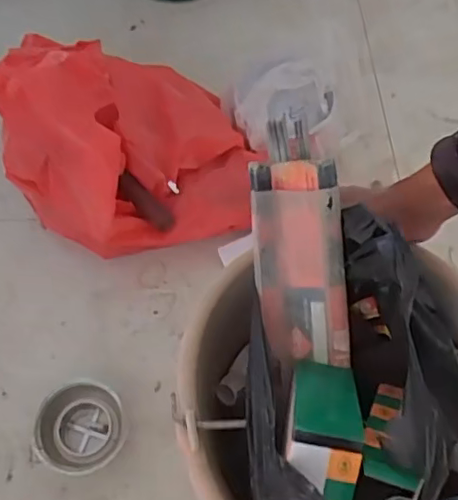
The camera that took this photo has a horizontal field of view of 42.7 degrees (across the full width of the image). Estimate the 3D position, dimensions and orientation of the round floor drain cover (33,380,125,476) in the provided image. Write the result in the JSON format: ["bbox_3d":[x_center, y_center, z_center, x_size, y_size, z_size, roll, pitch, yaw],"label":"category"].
[{"bbox_3d":[-0.157,0.190,0.622,0.083,0.058,0.090,1,64,-2],"label":"round floor drain cover"}]

